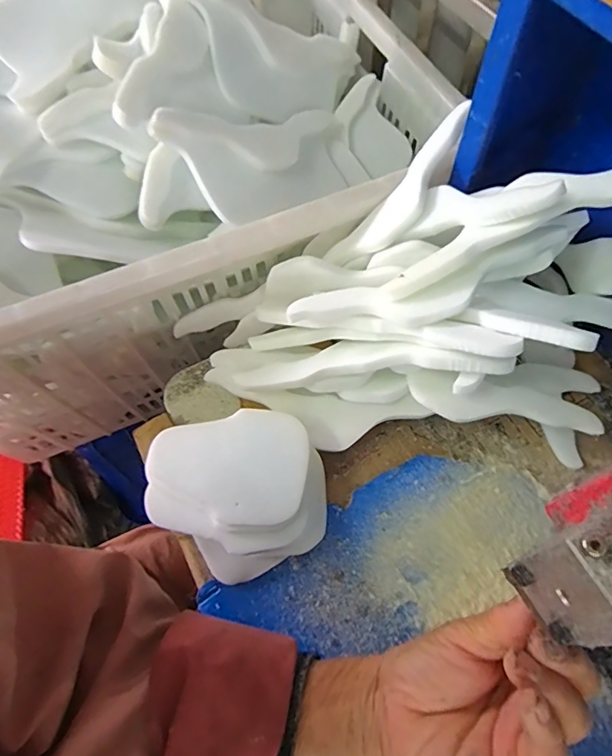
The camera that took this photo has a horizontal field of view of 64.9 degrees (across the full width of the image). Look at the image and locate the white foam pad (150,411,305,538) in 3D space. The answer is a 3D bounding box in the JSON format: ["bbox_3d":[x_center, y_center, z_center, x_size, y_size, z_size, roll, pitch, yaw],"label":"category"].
[{"bbox_3d":[-0.070,0.083,0.429,0.142,0.016,0.099,-11,65,-3],"label":"white foam pad"}]

